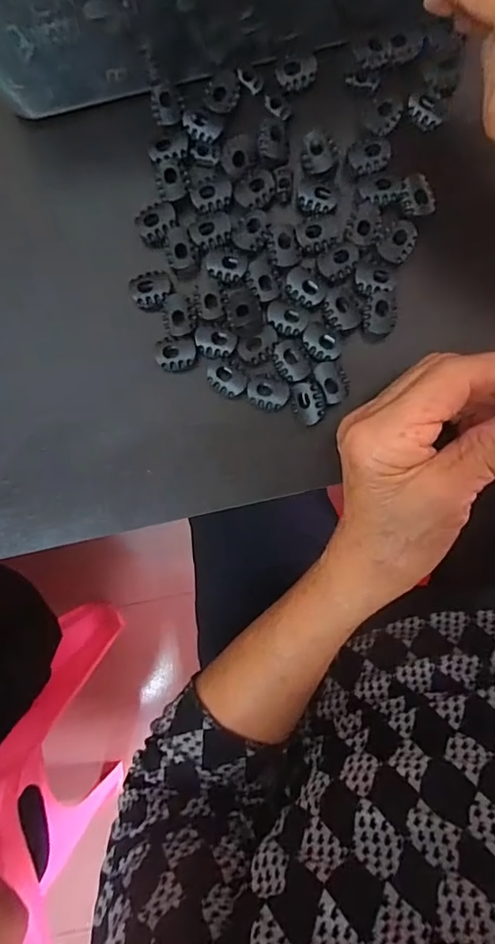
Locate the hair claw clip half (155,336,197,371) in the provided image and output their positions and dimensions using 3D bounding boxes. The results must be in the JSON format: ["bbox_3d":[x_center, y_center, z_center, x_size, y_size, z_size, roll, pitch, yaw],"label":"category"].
[{"bbox_3d":[-0.036,-0.061,0.271,0.020,0.008,0.017,-11,89,4],"label":"hair claw clip half"}]

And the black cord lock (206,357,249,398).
[{"bbox_3d":[-0.011,-0.047,0.270,0.022,0.005,0.015,35,92,3],"label":"black cord lock"}]

